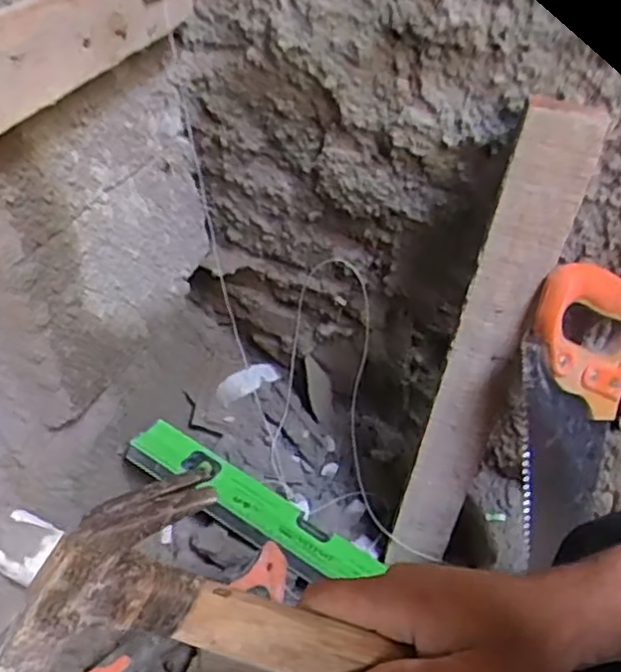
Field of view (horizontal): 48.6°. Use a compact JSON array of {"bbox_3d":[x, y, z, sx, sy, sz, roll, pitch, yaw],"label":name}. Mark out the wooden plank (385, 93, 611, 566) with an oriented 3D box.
[{"bbox_3d":[0.148,0.036,0.614,0.058,0.472,0.018,13,33,3],"label":"wooden plank"}]

